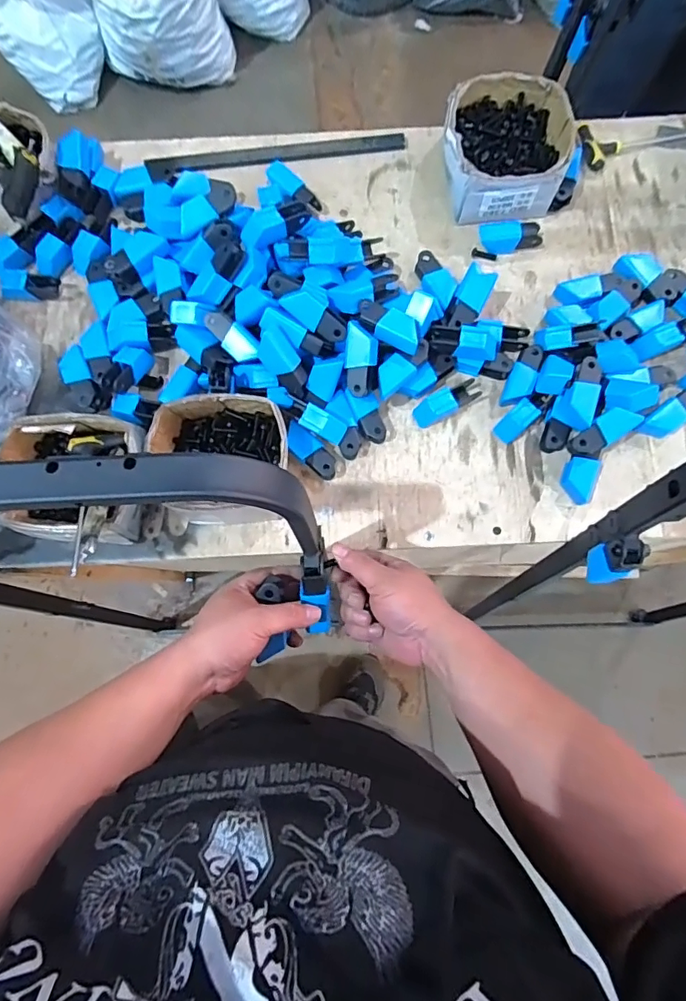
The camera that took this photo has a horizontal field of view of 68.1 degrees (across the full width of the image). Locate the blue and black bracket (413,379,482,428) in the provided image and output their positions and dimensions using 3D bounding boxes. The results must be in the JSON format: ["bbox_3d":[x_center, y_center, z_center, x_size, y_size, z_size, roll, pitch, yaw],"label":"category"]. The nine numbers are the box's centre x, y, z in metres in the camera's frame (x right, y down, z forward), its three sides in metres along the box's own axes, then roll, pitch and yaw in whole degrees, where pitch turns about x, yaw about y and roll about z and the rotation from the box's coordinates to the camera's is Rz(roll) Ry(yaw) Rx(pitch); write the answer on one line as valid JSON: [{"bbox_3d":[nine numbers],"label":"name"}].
[{"bbox_3d":[0.134,-0.125,0.645,0.088,0.031,0.031,-26,80,-4],"label":"blue and black bracket"}]

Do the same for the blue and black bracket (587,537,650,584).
[{"bbox_3d":[0.282,0.063,0.525,0.028,0.079,0.042,-12,79,-1],"label":"blue and black bracket"}]

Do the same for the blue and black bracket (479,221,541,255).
[{"bbox_3d":[0.226,-0.354,0.684,0.085,0.029,0.034,-7,79,0],"label":"blue and black bracket"}]

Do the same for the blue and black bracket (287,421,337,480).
[{"bbox_3d":[-0.041,-0.061,0.637,0.079,0.025,0.036,44,83,8],"label":"blue and black bracket"}]

